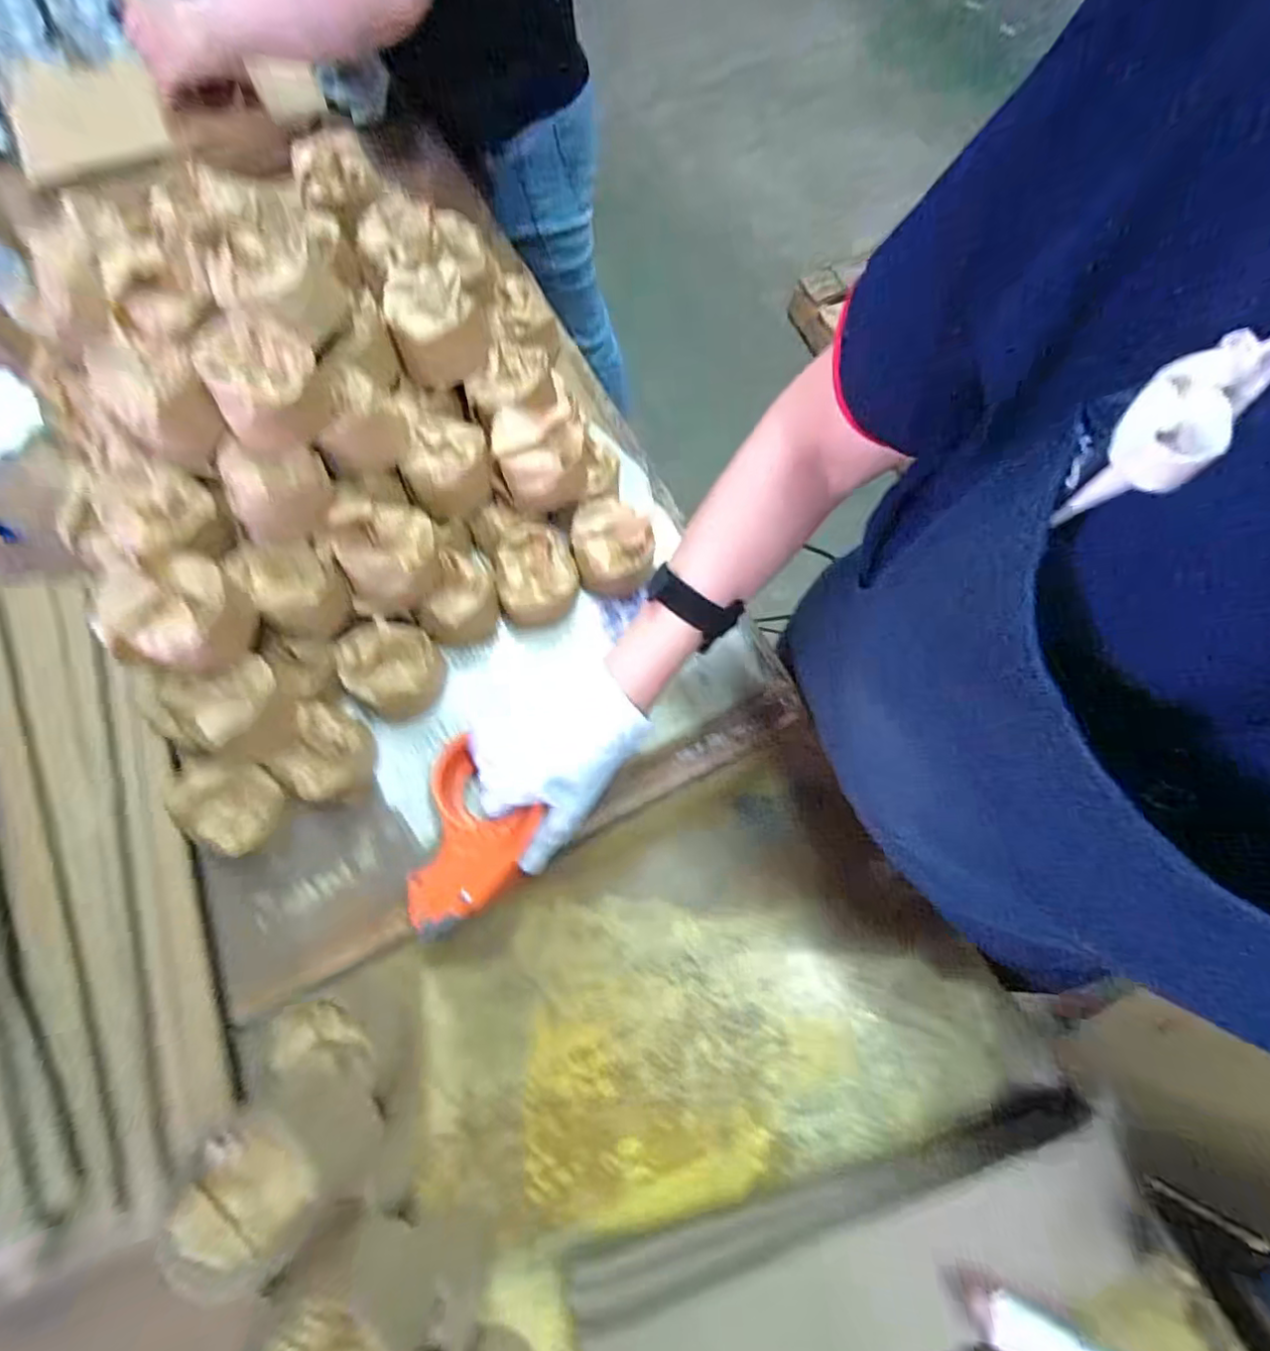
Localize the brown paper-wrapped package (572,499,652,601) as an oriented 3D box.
[{"bbox_3d":[-0.019,-0.117,0.543,0.072,0.058,0.077,-14,73,-4],"label":"brown paper-wrapped package"}]

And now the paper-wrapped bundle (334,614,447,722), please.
[{"bbox_3d":[-0.209,-0.007,0.510,0.081,0.058,0.075,0,73,1],"label":"paper-wrapped bundle"}]

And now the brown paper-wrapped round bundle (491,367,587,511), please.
[{"bbox_3d":[-0.081,-0.192,0.513,0.073,0.063,0.078,0,72,0],"label":"brown paper-wrapped round bundle"}]

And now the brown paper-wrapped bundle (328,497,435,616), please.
[{"bbox_3d":[-0.200,-0.099,0.481,0.075,0.060,0.080,-5,72,-2],"label":"brown paper-wrapped bundle"}]

